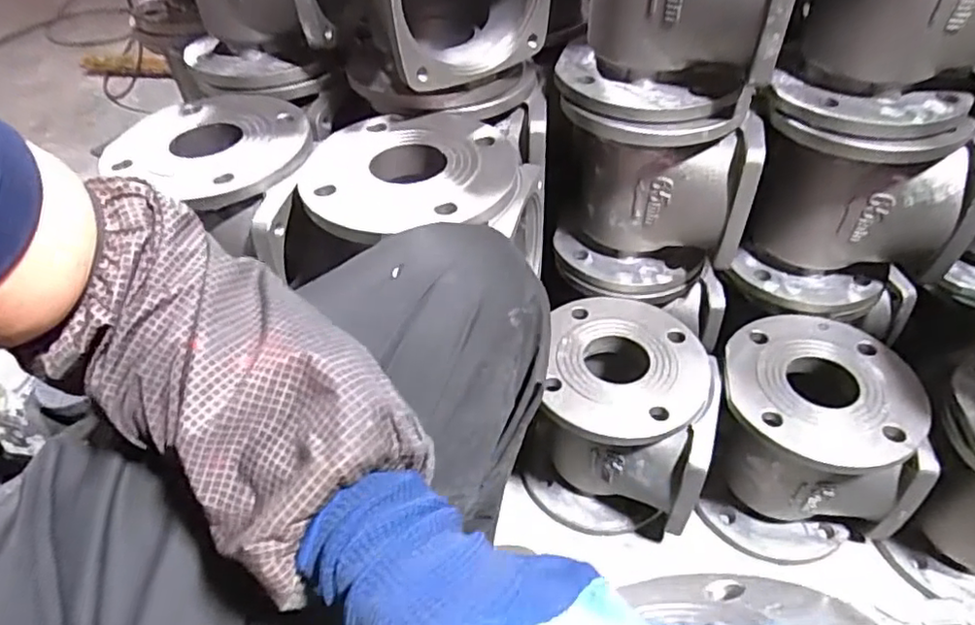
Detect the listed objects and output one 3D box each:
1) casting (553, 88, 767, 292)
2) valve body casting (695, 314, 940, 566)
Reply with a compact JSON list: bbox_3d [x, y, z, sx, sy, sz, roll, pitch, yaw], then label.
[{"bbox_3d":[0.165,-0.154,0.673,0.168,0.198,0.197,-2,45,2],"label":"casting"},{"bbox_3d":[0.325,0.120,0.645,0.176,0.162,0.166,2,45,6],"label":"valve body casting"}]

